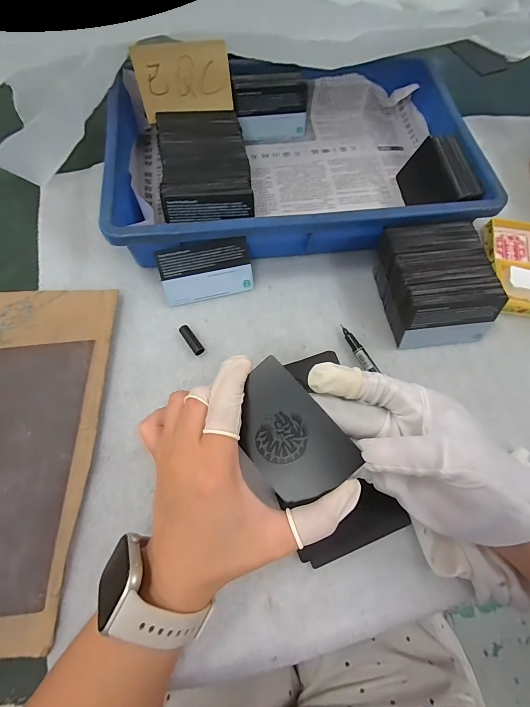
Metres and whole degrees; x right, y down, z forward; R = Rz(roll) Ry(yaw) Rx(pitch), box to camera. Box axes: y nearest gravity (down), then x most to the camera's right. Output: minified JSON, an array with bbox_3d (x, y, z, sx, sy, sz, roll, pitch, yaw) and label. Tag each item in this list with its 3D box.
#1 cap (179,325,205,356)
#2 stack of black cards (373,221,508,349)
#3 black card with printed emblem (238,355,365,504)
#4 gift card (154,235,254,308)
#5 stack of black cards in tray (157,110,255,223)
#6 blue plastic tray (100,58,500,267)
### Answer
[{"bbox_3d":[-0.068,-0.013,0.306,0.010,0.009,0.031,-33,75,-14],"label":"cap"},{"bbox_3d":[0.160,-0.066,0.311,0.084,0.053,0.104,-10,69,-7],"label":"stack of black cards"},{"bbox_3d":[0.012,0.048,0.204,0.052,0.004,0.081,-40,77,2],"label":"black card with printed emblem"},{"bbox_3d":[-0.056,-0.079,0.317,0.085,0.053,0.009,-13,31,-9],"label":"gift card"},{"bbox_3d":[-0.063,-0.192,0.350,0.085,0.053,0.133,-7,69,-6],"label":"stack of black cards in tray"},{"bbox_3d":[0.029,-0.217,0.354,0.366,0.071,0.242,-5,70,-5],"label":"blue plastic tray"}]

